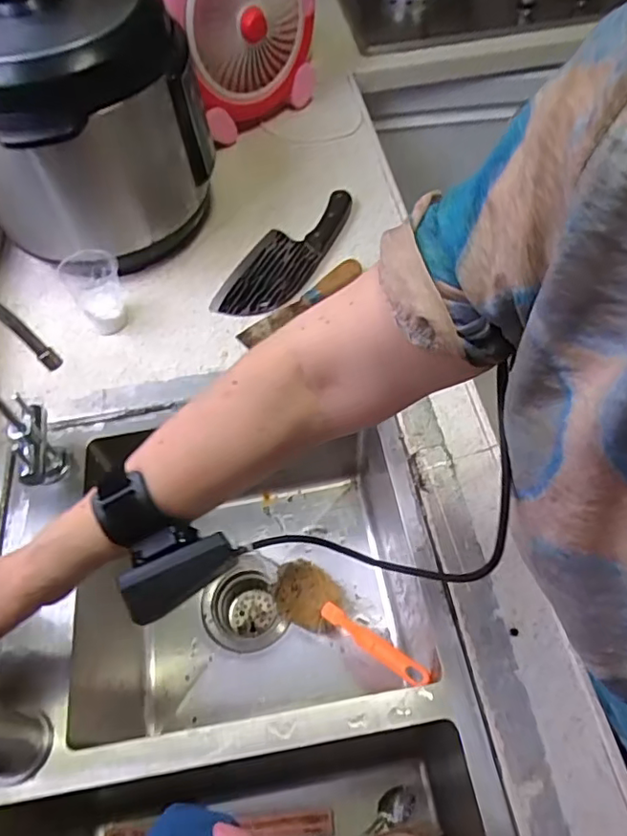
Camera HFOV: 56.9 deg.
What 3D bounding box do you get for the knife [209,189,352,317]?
[{"bbox_3d":[-0.035,-0.217,0.754,0.100,0.025,0.238,21,61,18],"label":"knife"}]

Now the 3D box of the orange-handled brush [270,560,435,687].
[{"bbox_3d":[0.030,0.216,0.609,0.064,0.047,0.239,-41,27,-20],"label":"orange-handled brush"}]

